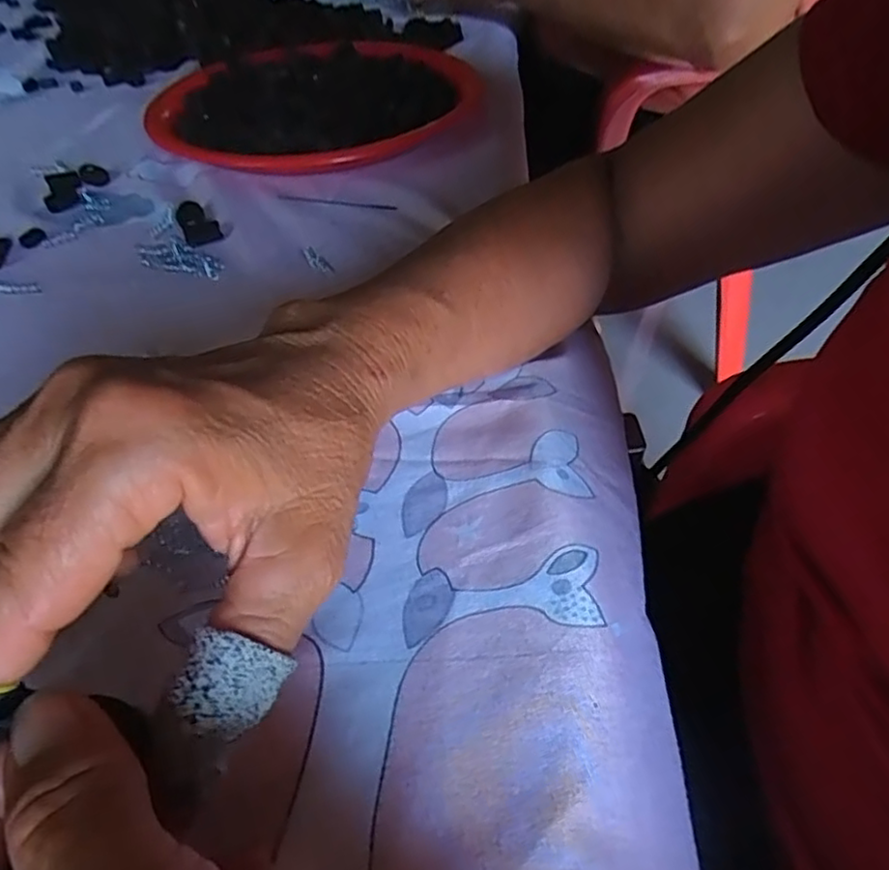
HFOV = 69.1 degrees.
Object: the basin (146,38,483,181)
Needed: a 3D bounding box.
[{"bbox_3d":[-0.103,-0.271,0.525,0.251,0.032,0.259,-2,46,2],"label":"basin"}]

